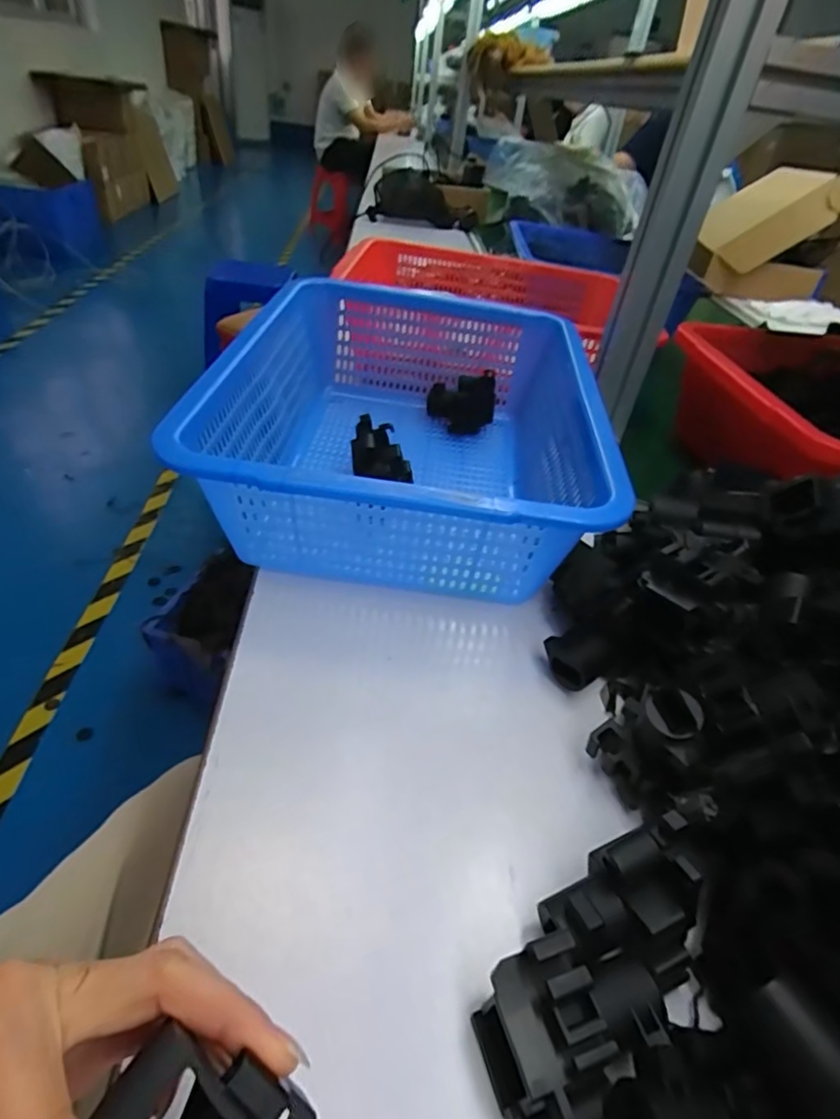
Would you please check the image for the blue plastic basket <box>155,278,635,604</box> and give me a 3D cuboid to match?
[{"bbox_3d":[-0.012,-0.125,0.517,0.288,0.112,0.399,7,39,-2],"label":"blue plastic basket"}]

